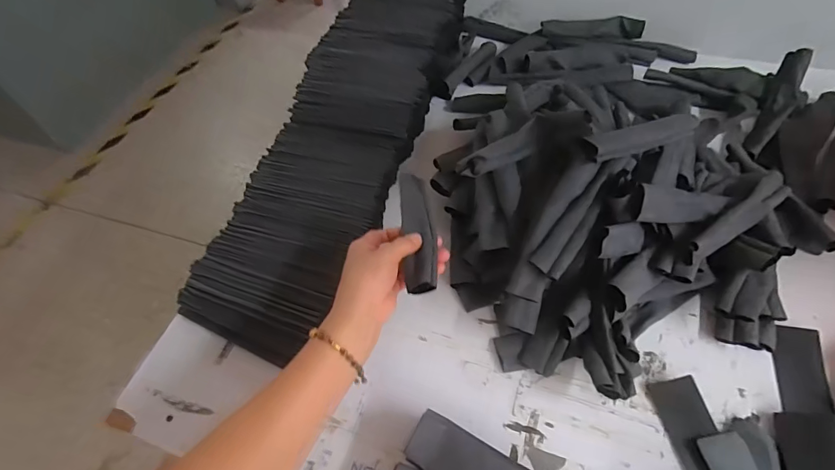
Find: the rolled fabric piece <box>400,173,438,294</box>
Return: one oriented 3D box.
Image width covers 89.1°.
[{"bbox_3d":[0.000,-0.011,0.501,0.037,0.017,0.179,-6,49,0],"label":"rolled fabric piece"}]

